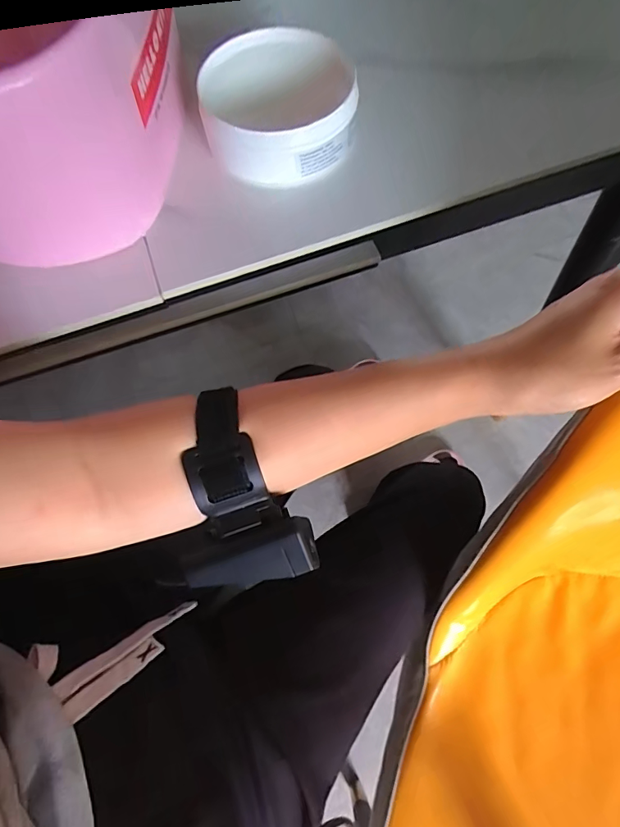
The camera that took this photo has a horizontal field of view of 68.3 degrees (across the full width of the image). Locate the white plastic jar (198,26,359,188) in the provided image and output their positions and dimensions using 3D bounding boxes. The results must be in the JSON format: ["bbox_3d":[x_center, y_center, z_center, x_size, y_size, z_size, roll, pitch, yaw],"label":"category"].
[{"bbox_3d":[-0.023,-0.210,0.307,0.096,0.045,0.114,-12,68,-2],"label":"white plastic jar"}]

